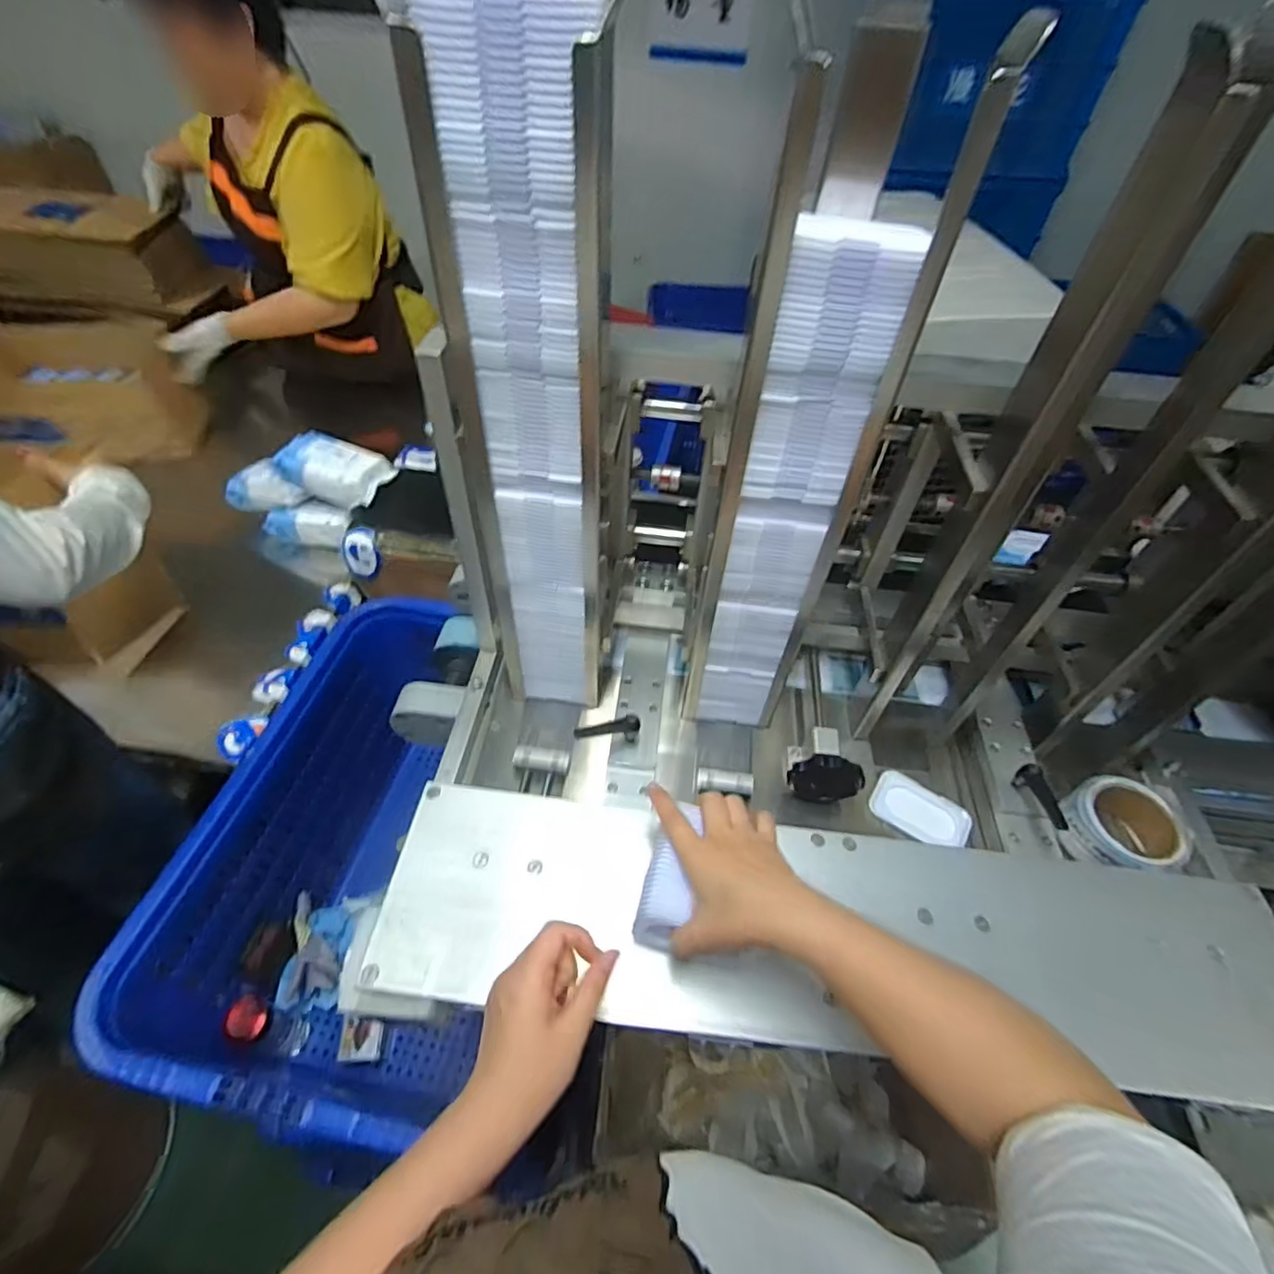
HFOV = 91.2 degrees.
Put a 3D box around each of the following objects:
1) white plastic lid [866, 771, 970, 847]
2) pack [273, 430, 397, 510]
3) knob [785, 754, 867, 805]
[{"bbox_3d":[0.303,0.185,0.664,0.098,0.008,0.063,29,53,19],"label":"white plastic lid"},{"bbox_3d":[-0.541,-0.302,1.110,0.180,0.073,0.114,18,50,11],"label":"pack"},{"bbox_3d":[0.194,0.145,0.640,0.071,0.063,0.025,17,50,10],"label":"knob"}]

